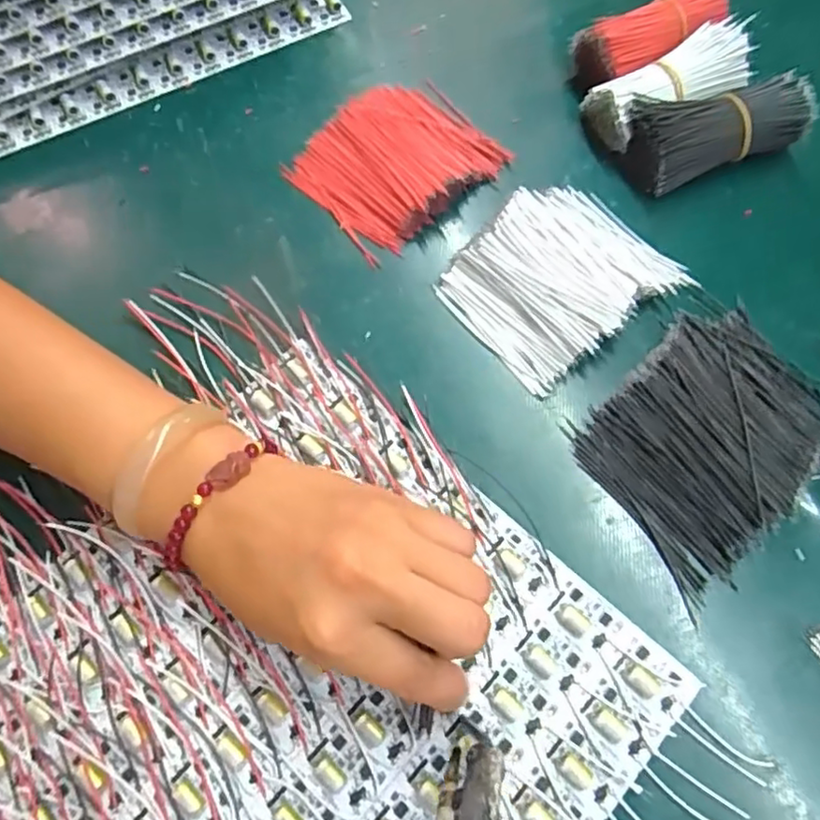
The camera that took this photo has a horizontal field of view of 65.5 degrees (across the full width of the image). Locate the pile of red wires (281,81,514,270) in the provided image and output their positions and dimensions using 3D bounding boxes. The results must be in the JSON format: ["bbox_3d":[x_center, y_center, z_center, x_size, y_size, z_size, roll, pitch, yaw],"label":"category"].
[{"bbox_3d":[-0.009,-0.146,0.365,0.102,0.019,0.086,-40,72,-12],"label":"pile of red wires"}]

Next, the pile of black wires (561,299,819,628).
[{"bbox_3d":[0.141,0.012,0.297,0.118,0.016,0.092,-39,72,-11],"label":"pile of black wires"}]

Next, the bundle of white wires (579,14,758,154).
[{"bbox_3d":[0.146,-0.183,0.360,0.089,0.036,0.041,-23,69,-7],"label":"bundle of white wires"}]

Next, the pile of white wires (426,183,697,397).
[{"bbox_3d":[0.077,-0.071,0.331,0.105,0.020,0.087,-36,72,-10],"label":"pile of white wires"}]

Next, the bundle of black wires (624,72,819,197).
[{"bbox_3d":[0.167,-0.157,0.349,0.088,0.035,0.045,-19,70,-4],"label":"bundle of black wires"}]

